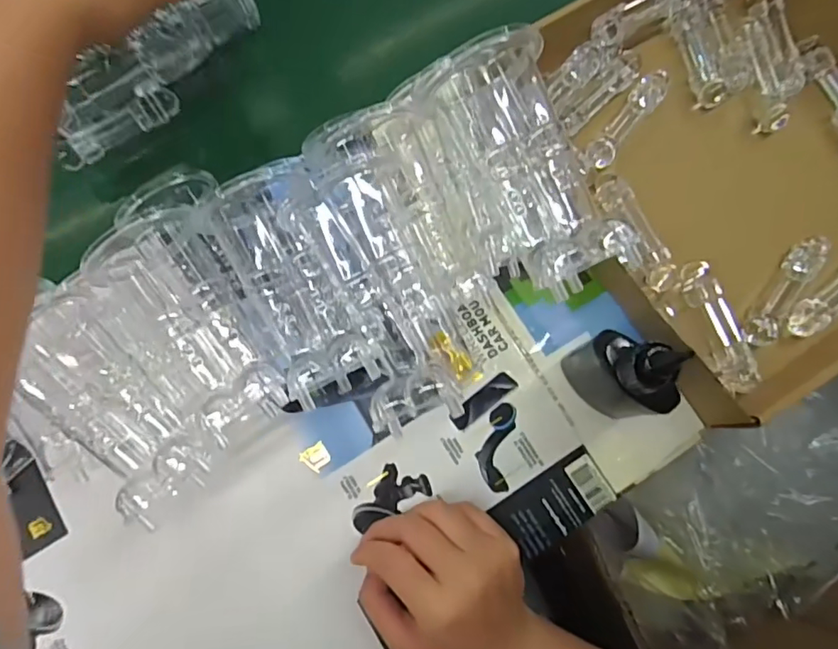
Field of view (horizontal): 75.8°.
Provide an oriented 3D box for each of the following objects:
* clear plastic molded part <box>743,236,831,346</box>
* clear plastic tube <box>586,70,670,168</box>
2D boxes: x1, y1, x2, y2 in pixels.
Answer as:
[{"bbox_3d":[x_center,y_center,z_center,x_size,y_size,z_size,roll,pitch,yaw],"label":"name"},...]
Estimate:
[{"bbox_3d":[0.268,-0.023,0.392,0.027,0.024,0.093,38,81,8],"label":"clear plastic molded part"},{"bbox_3d":[0.161,-0.156,0.421,0.022,0.024,0.094,38,81,8],"label":"clear plastic tube"}]

